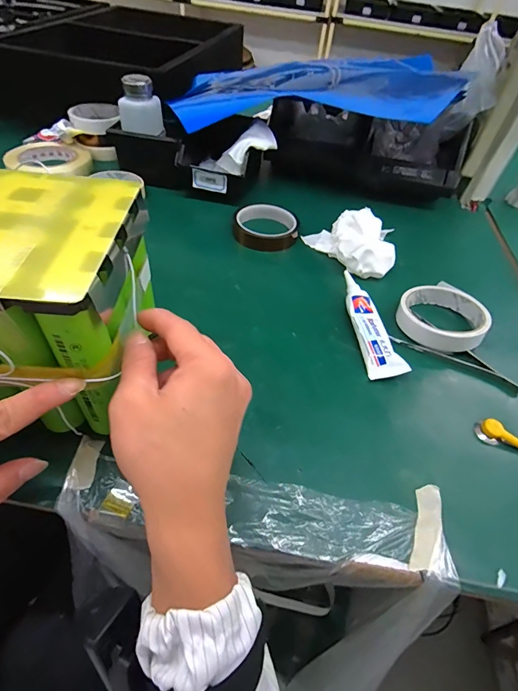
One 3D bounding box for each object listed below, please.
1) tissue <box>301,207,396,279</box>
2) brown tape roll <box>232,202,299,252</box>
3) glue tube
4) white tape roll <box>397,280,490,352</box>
[{"bbox_3d":[0.128,-0.136,0.473,0.084,0.041,0.121,-21,55,-23],"label":"tissue"},{"bbox_3d":[0.010,-0.166,0.506,0.089,0.030,0.087,3,49,-4],"label":"brown tape roll"},{"bbox_3d":[0.115,-0.026,0.384,0.034,0.015,0.142,-1,50,-8],"label":"glue tube"},{"bbox_3d":[0.198,-0.035,0.393,0.085,0.031,0.101,23,51,13],"label":"white tape roll"}]

